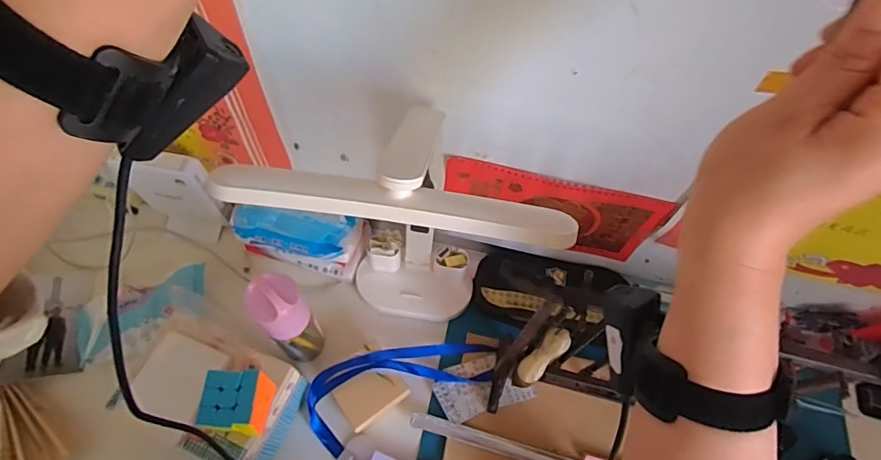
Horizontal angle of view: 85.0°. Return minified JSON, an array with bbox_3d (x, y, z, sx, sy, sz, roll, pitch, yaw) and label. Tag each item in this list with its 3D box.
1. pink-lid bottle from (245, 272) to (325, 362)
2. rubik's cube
[{"bbox_3d":[-0.186,0.110,0.584,0.051,0.189,0.054,2,61,-3],"label":"pink-lid bottle"},{"bbox_3d":[-0.210,0.181,0.505,0.060,0.058,0.058,6,61,0],"label":"rubik's cube"}]

